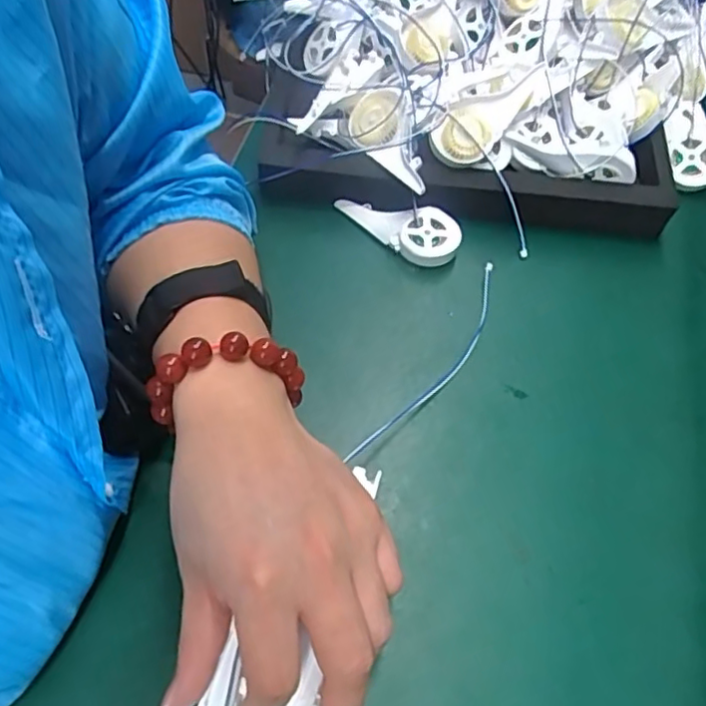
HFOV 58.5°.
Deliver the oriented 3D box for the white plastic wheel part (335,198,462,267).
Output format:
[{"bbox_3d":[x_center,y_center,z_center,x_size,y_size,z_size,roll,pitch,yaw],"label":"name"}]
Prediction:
[{"bbox_3d":[0.035,-0.094,0.455,0.042,0.022,0.093,-37,66,-22],"label":"white plastic wheel part"}]

